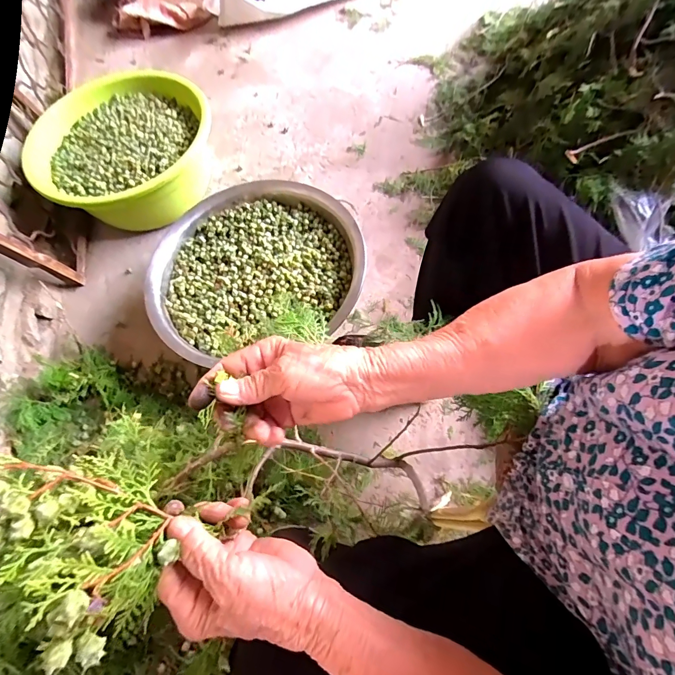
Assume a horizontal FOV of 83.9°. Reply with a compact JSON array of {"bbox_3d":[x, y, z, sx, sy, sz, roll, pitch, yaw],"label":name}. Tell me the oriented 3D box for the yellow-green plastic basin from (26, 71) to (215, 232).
[{"bbox_3d":[-0.555,-0.464,0.959,0.411,0.158,0.401,-3,65,5],"label":"yellow-green plastic basin"}]

